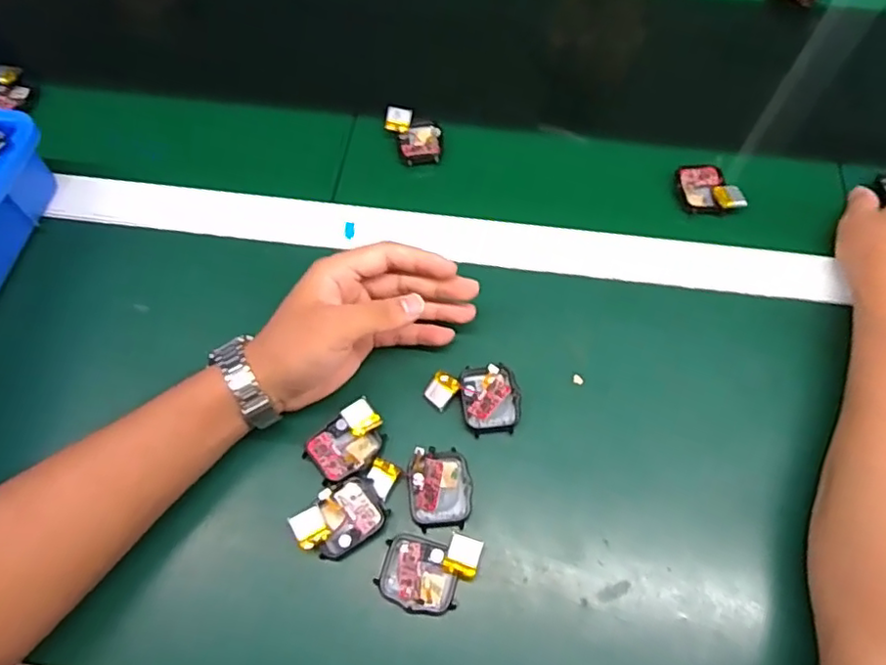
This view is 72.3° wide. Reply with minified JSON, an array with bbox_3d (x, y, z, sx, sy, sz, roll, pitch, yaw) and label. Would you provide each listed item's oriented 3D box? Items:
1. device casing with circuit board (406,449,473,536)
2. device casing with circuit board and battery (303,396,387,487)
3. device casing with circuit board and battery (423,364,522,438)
[{"bbox_3d":[-0.002,0.095,0.373,0.038,0.020,0.046,-4,62,-2],"label":"device casing with circuit board"},{"bbox_3d":[-0.060,0.070,0.383,0.049,0.012,0.038,-36,68,-18],"label":"device casing with circuit board and battery"},{"bbox_3d":[0.021,0.044,0.403,0.059,0.010,0.045,-9,62,-5],"label":"device casing with circuit board and battery"}]

